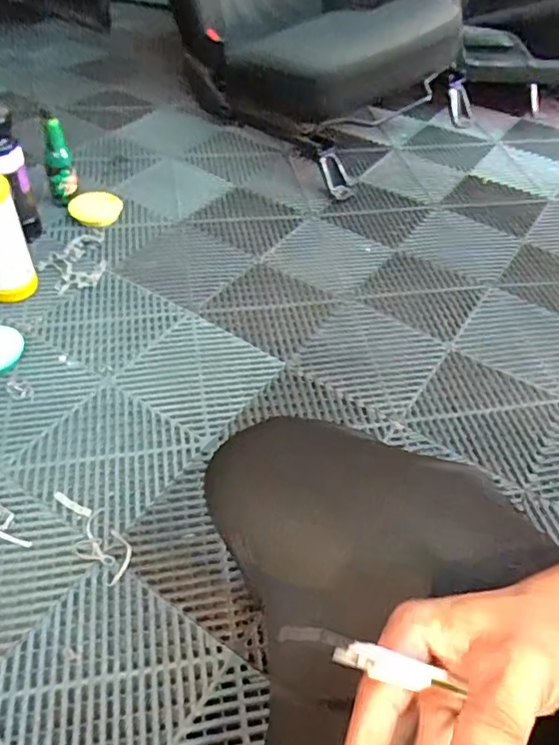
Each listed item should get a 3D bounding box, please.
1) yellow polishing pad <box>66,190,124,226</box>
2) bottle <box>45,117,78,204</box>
[{"bbox_3d":[-0.371,-0.329,1.142,0.095,0.024,0.093,15,49,9],"label":"yellow polishing pad"},{"bbox_3d":[-0.424,-0.397,1.108,0.054,0.160,0.058,-15,51,-17],"label":"bottle"}]

